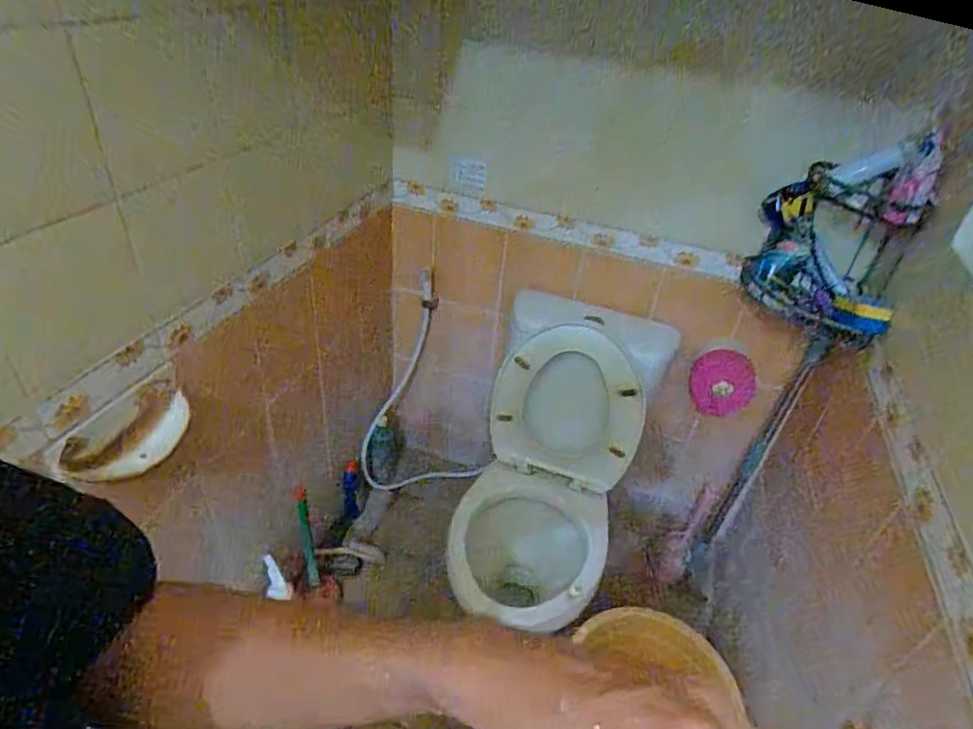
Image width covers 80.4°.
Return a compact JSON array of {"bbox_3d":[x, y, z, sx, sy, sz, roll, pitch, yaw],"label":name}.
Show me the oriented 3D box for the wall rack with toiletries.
[{"bbox_3d":[0.704,-0.257,1.170,0.294,0.378,0.189,24,40,23],"label":"wall rack with toiletries"}]

